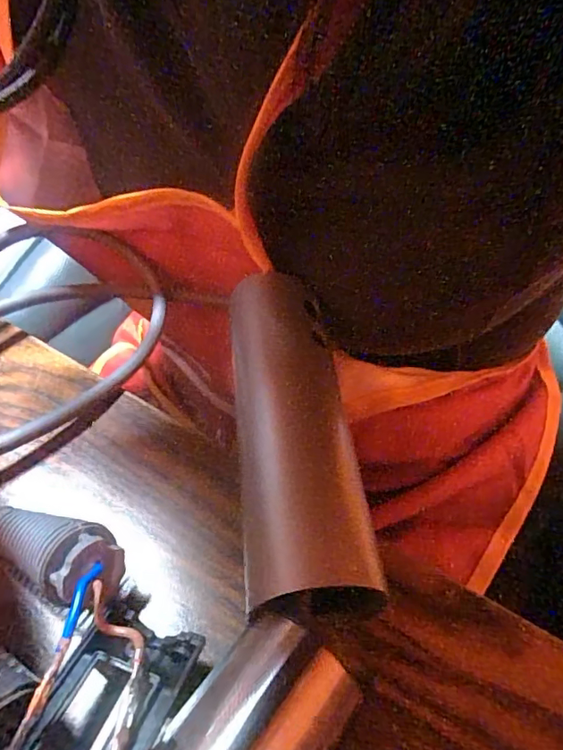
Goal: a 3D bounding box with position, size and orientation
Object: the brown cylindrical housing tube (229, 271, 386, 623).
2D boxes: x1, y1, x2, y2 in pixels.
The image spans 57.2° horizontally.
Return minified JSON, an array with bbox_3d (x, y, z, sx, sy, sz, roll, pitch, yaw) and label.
[{"bbox_3d":[0.002,0.021,0.180,0.035,0.037,0.127,-3,49,-5],"label":"brown cylindrical housing tube"}]

